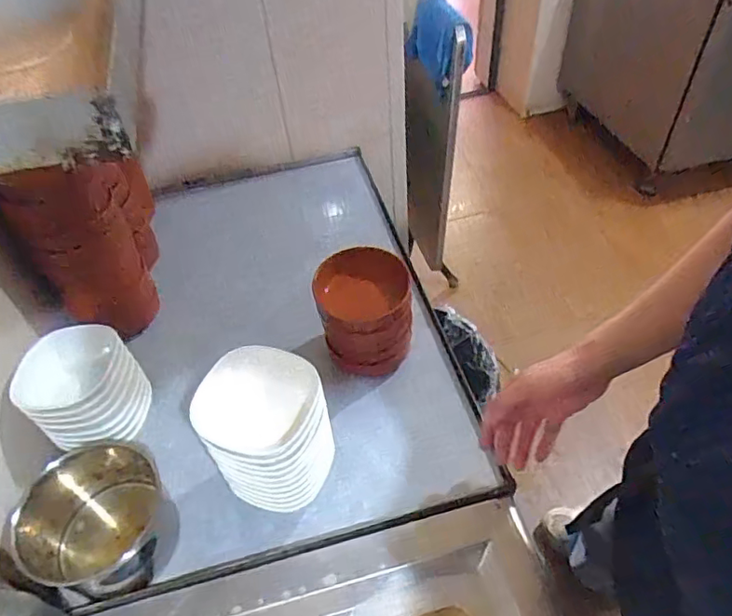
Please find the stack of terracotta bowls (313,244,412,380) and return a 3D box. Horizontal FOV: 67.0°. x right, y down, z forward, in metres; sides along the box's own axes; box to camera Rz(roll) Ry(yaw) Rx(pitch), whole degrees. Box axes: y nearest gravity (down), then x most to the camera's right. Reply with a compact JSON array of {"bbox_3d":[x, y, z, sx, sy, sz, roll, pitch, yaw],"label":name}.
[{"bbox_3d":[0.000,0.009,0.695,0.114,0.126,0.113,-8,48,-2],"label":"stack of terracotta bowls"}]

